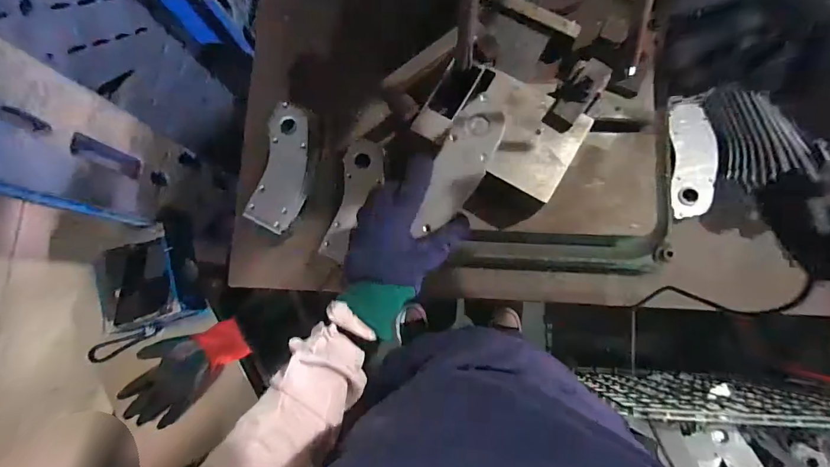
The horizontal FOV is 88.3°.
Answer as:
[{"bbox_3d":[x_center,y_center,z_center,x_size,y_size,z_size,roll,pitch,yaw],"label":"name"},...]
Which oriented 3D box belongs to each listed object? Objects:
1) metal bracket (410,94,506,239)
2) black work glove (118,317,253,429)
[{"bbox_3d":[0.048,-0.072,0.452,0.051,0.016,0.156,25,86,7],"label":"metal bracket"},{"bbox_3d":[-0.391,0.221,0.721,0.217,0.042,0.123,-43,82,-2],"label":"black work glove"}]

